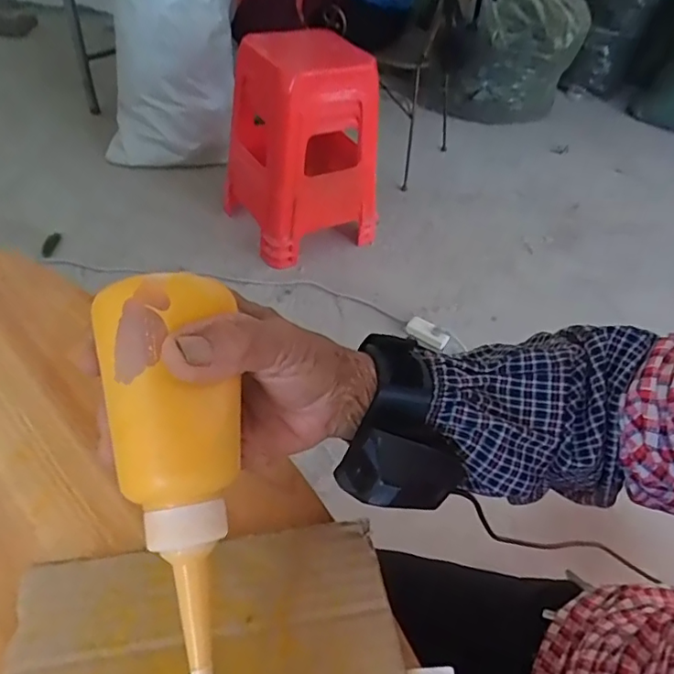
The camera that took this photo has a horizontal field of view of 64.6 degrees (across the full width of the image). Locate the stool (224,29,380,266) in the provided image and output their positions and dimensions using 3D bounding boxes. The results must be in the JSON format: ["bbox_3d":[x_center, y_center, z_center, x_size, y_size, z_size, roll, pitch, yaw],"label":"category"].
[{"bbox_3d":[-0.106,-0.520,1.528,0.350,0.566,0.331,-21,52,-26],"label":"stool"}]

